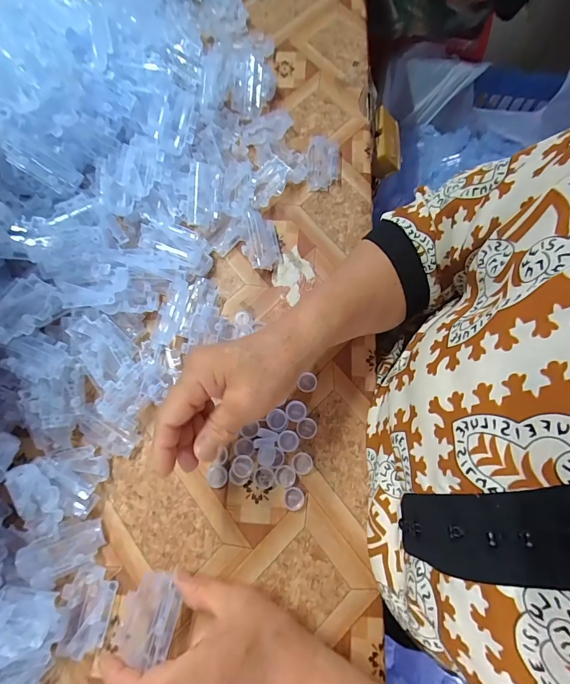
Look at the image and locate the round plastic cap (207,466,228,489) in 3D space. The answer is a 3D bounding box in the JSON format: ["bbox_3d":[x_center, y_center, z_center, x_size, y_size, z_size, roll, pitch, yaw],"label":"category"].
[{"bbox_3d":[-0.066,0.131,0.352,0.019,0.006,0.019,1,72,-2],"label":"round plastic cap"}]

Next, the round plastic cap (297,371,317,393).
[{"bbox_3d":[0.023,0.042,0.373,0.019,0.004,0.021,12,72,2],"label":"round plastic cap"}]

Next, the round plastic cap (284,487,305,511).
[{"bbox_3d":[0.009,0.150,0.345,0.019,0.005,0.020,1,72,-2],"label":"round plastic cap"}]

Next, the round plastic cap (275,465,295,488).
[{"bbox_3d":[0.000,0.130,0.351,0.019,0.004,0.020,1,72,-2],"label":"round plastic cap"}]

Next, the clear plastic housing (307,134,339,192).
[{"bbox_3d":[0.047,-0.217,0.436,0.036,0.014,0.065,1,72,-1],"label":"clear plastic housing"}]

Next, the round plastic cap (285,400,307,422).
[{"bbox_3d":[0.011,0.069,0.362,0.022,0.009,0.019,-18,73,-8],"label":"round plastic cap"}]

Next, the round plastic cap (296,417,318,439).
[{"bbox_3d":[0.022,0.086,0.361,0.020,0.005,0.020,1,72,-2],"label":"round plastic cap"}]

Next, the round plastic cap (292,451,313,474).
[{"bbox_3d":[0.017,0.118,0.353,0.021,0.006,0.020,1,72,-2],"label":"round plastic cap"}]

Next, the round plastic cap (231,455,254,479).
[{"bbox_3d":[-0.041,0.121,0.352,0.020,0.009,0.021,1,72,-2],"label":"round plastic cap"}]

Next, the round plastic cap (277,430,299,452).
[{"bbox_3d":[0.003,0.097,0.355,0.020,0.006,0.020,1,72,-2],"label":"round plastic cap"}]

